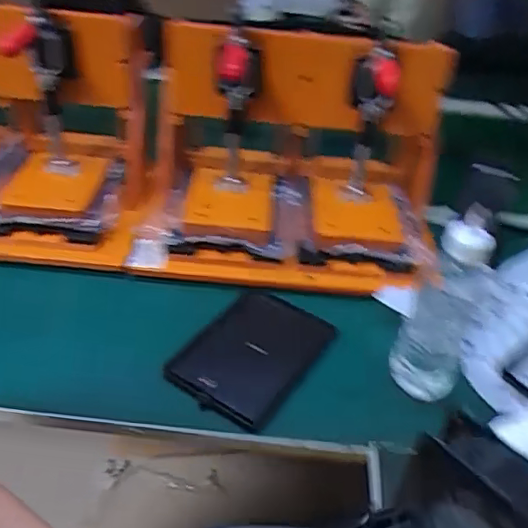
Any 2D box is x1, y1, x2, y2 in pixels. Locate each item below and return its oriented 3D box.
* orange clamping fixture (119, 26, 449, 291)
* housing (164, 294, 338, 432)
[{"bbox_3d":[0.039,-0.139,0.687,0.352,0.243,0.237,7,38,2],"label":"orange clamping fixture"},{"bbox_3d":[-0.013,0.094,0.603,0.118,0.024,0.169,24,42,22],"label":"housing"}]

